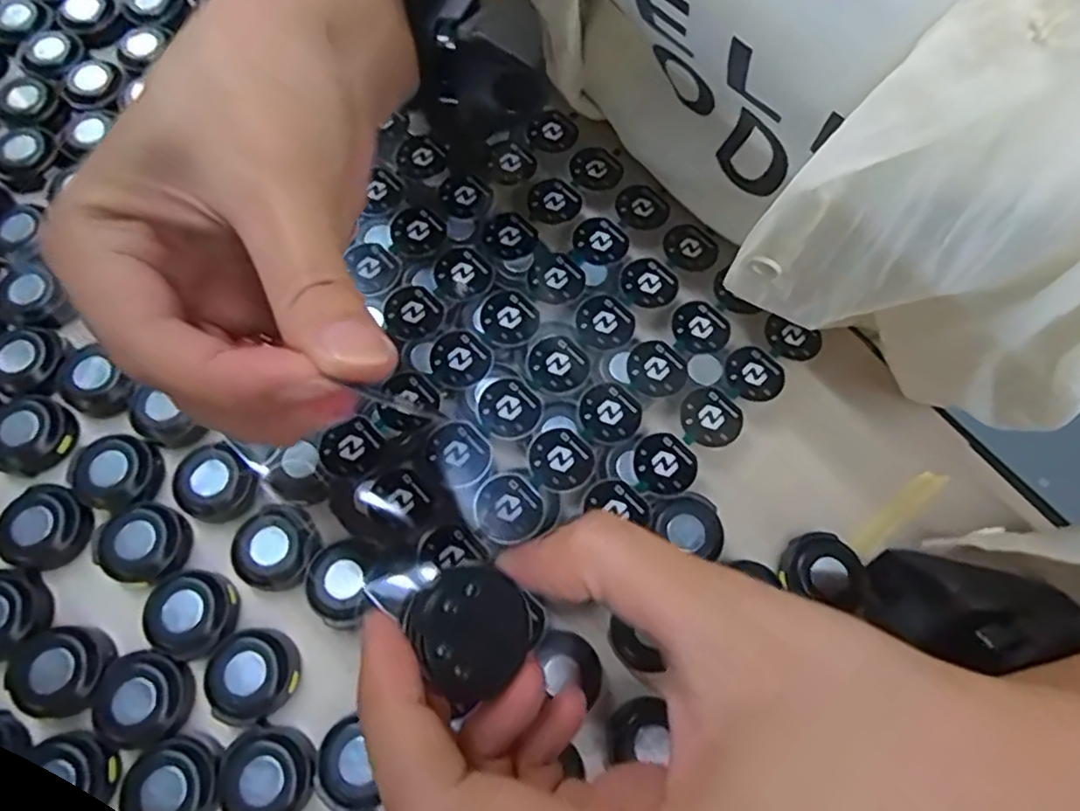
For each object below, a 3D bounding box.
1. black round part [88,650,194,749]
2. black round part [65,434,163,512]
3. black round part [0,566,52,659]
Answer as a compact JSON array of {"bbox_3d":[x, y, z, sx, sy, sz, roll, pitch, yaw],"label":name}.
[{"bbox_3d":[-0.136,0.099,0.217,0.031,0.008,0.029,0,70,-1],"label":"black round part"},{"bbox_3d":[-0.162,0.026,0.244,0.030,0.010,0.028,0,70,-1],"label":"black round part"},{"bbox_3d":[-0.190,0.073,0.224,0.031,0.010,0.030,-2,70,-2],"label":"black round part"}]

